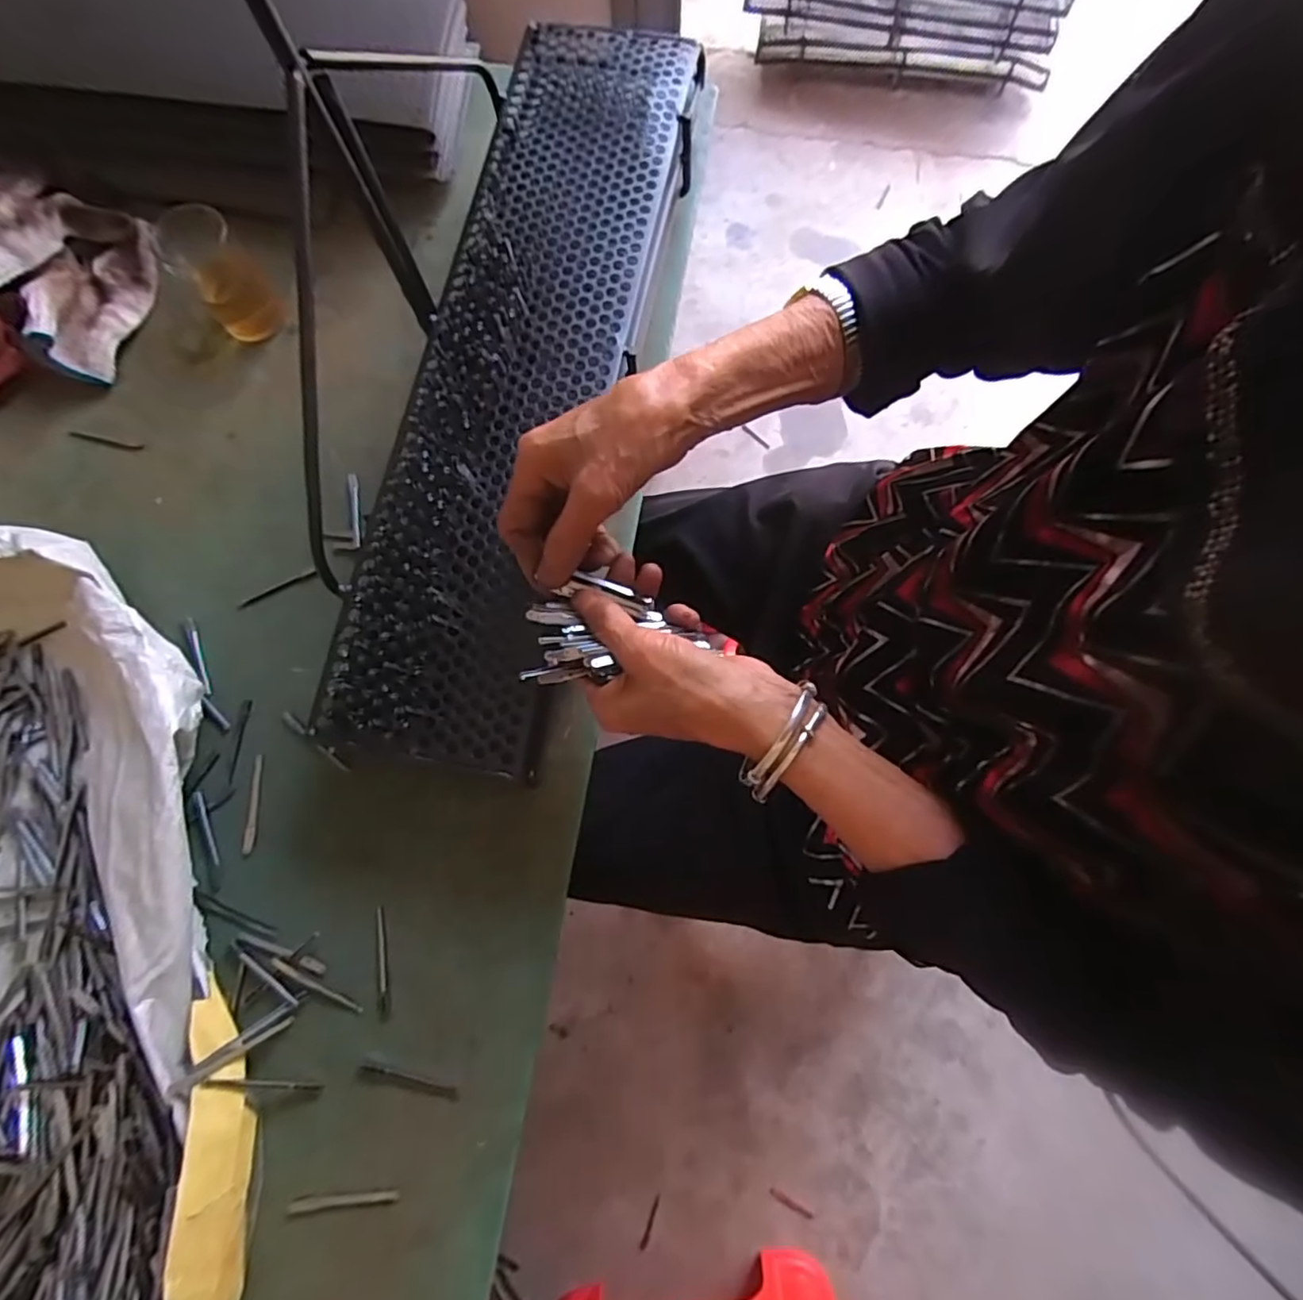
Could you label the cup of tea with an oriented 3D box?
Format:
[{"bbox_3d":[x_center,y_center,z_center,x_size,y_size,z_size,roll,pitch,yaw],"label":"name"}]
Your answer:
[{"bbox_3d":[-0.349,-0.305,0.508,0.058,0.076,0.064,-39,79,-9],"label":"cup of tea"}]

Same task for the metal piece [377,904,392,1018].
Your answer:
[{"bbox_3d":[-0.179,0.207,0.411,0.007,0.004,0.068,-7,75,-2],"label":"metal piece"}]

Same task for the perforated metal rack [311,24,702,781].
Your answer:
[{"bbox_3d":[-0.089,-0.203,0.433,0.143,0.044,0.563,11,76,3],"label":"perforated metal rack"}]

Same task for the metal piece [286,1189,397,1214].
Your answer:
[{"bbox_3d":[-0.188,0.336,0.381,0.064,0.005,0.007,-4,75,-1],"label":"metal piece"}]

